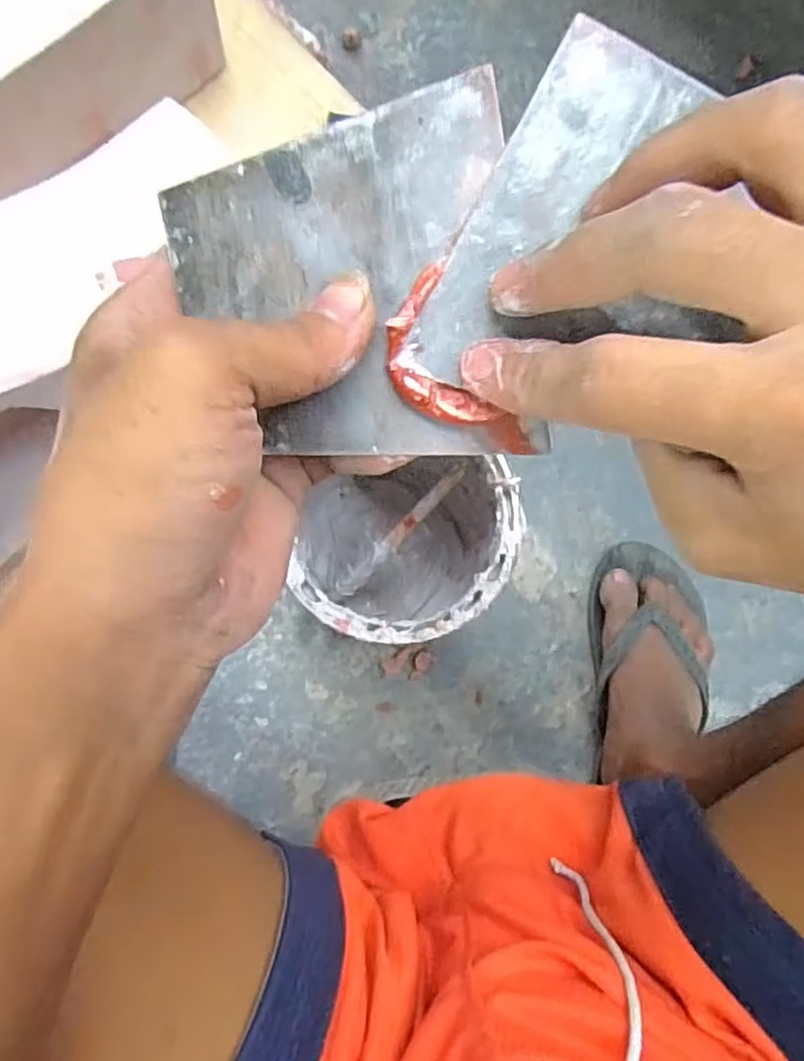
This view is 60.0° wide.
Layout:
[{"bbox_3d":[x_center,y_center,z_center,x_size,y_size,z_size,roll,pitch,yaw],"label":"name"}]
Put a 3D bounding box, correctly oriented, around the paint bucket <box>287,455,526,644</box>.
[{"bbox_3d":[-0.005,0.009,0.557,0.152,0.214,0.144,1,83,-4],"label":"paint bucket"}]

